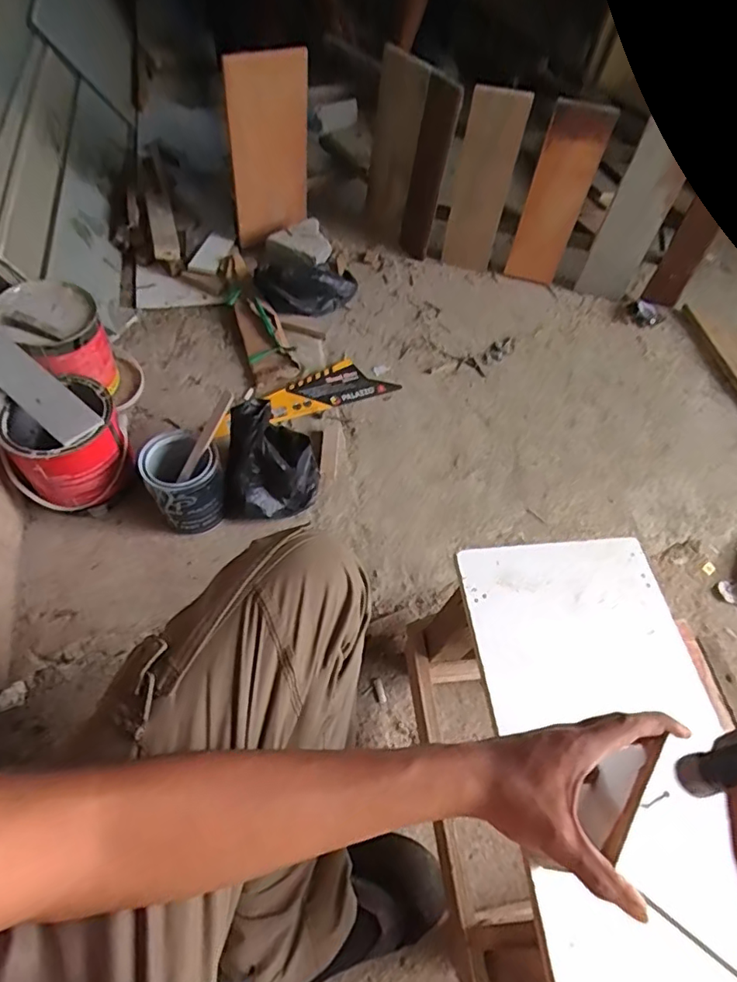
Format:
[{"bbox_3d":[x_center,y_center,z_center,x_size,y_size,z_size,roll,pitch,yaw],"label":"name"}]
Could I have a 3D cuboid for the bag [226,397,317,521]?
[{"bbox_3d":[-0.153,-0.044,0.834,0.146,0.115,0.153,-3,58,-7],"label":"bag"}]

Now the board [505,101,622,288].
[{"bbox_3d":[0.389,-0.605,1.118,0.112,0.340,0.021,17,50,5],"label":"board"}]

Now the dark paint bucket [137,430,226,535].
[{"bbox_3d":[-0.272,-0.010,0.799,0.097,0.121,0.106,2,58,-4],"label":"dark paint bucket"}]

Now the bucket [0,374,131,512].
[{"bbox_3d":[-0.442,-0.057,0.795,0.164,0.151,0.137,-21,61,-19],"label":"bucket"}]

